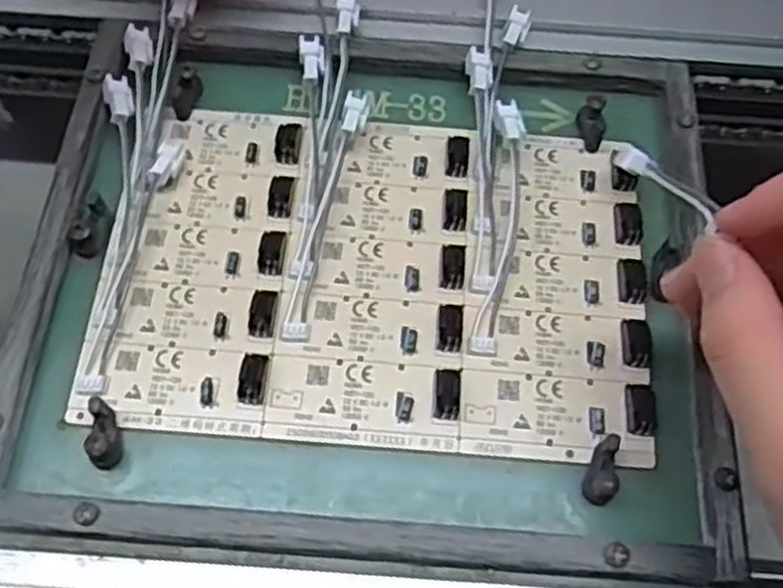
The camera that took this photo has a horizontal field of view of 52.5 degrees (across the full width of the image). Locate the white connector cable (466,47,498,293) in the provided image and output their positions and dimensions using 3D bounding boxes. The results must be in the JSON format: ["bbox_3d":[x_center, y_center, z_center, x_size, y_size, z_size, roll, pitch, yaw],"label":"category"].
[{"bbox_3d":[0.034,-0.049,0.298,0.009,0.017,0.099,1,64,-2],"label":"white connector cable"}]

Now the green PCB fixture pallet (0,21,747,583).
[{"bbox_3d":[-0.005,-0.009,0.282,0.235,0.019,0.194,5,64,0],"label":"green PCB fixture pallet"}]

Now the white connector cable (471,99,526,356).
[{"bbox_3d":[0.040,-0.026,0.290,0.013,0.007,0.097,8,77,2],"label":"white connector cable"}]

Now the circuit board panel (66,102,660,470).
[{"bbox_3d":[-0.004,-0.009,0.285,0.192,0.011,0.127,5,64,0],"label":"circuit board panel"}]

